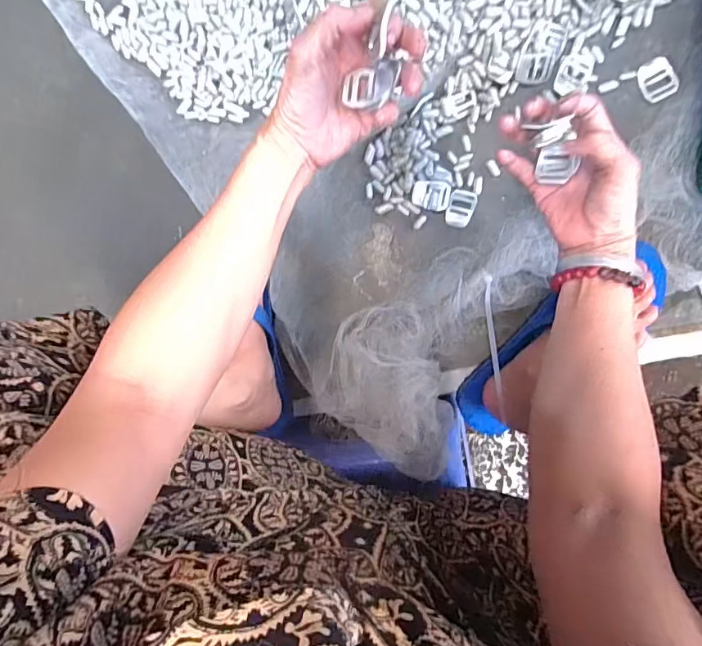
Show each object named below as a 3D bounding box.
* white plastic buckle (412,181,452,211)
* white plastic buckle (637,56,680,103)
[{"bbox_3d":[0.086,-0.137,0.529,0.039,0.004,0.030,14,104,3],"label":"white plastic buckle"},{"bbox_3d":[0.295,-0.234,0.473,0.030,0.004,0.039,-21,87,23],"label":"white plastic buckle"}]

